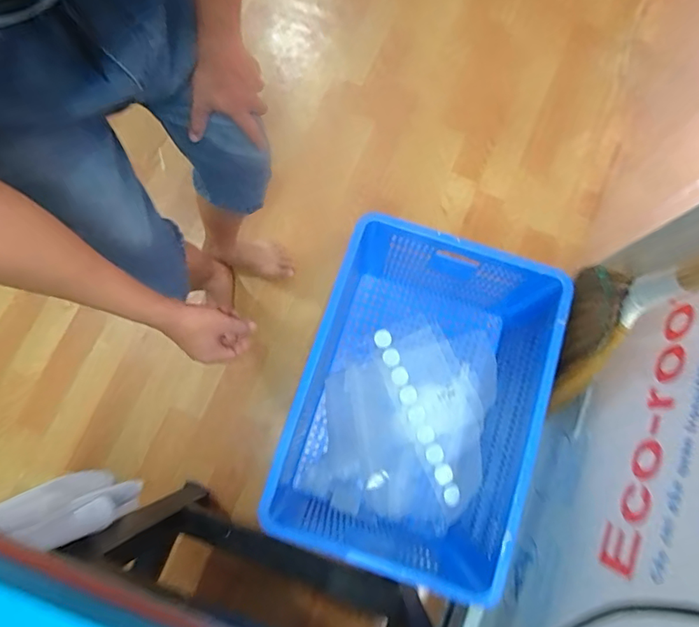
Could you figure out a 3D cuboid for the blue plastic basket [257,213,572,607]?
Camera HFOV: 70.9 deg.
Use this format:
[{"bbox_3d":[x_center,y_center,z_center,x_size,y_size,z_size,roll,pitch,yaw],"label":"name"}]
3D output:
[{"bbox_3d":[0.116,0.184,1.057,0.472,0.363,0.618,17,78,3],"label":"blue plastic basket"}]

